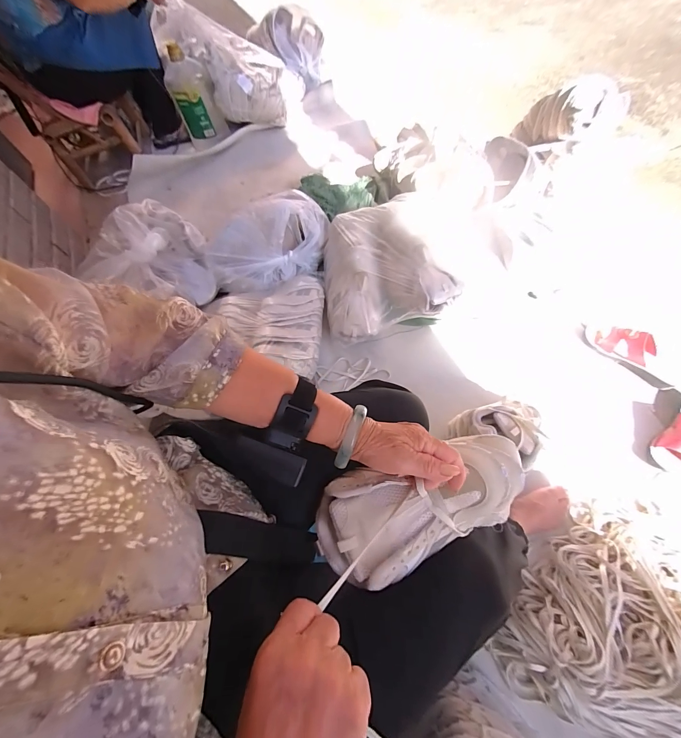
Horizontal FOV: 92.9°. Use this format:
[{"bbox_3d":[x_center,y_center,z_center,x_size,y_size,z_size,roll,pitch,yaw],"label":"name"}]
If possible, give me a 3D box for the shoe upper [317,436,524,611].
[{"bbox_3d":[0.095,0.143,0.352,0.245,0.077,0.107,-17,63,-8],"label":"shoe upper"}]

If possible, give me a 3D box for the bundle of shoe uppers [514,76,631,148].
[{"bbox_3d":[0.612,-0.707,0.903,0.108,0.130,0.275,-30,36,-14],"label":"bundle of shoe uppers"}]

